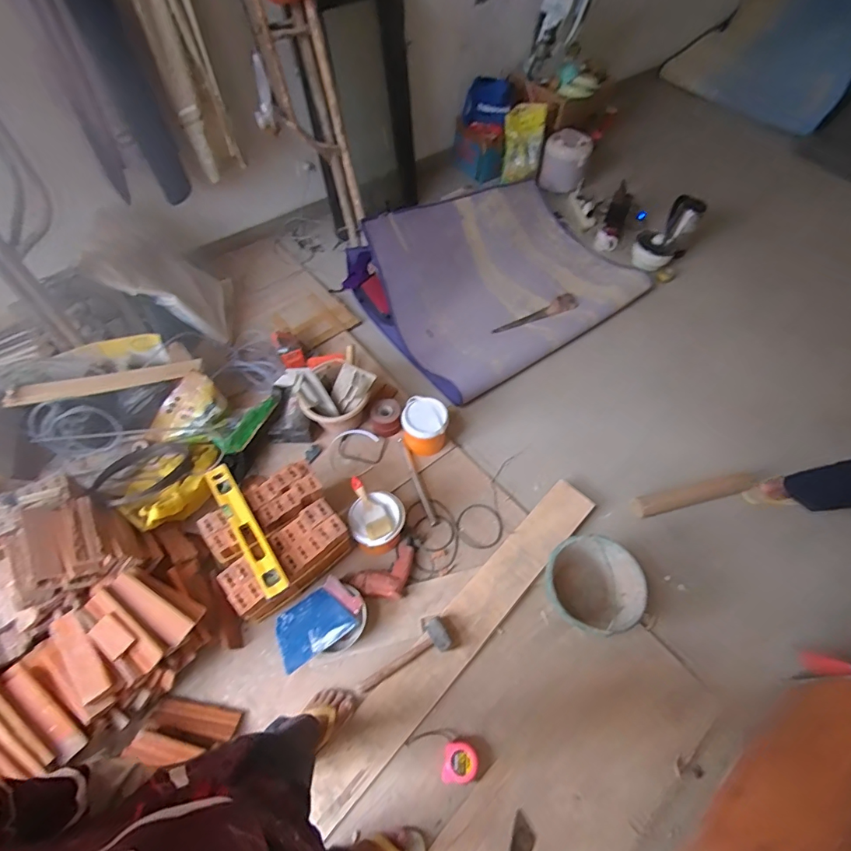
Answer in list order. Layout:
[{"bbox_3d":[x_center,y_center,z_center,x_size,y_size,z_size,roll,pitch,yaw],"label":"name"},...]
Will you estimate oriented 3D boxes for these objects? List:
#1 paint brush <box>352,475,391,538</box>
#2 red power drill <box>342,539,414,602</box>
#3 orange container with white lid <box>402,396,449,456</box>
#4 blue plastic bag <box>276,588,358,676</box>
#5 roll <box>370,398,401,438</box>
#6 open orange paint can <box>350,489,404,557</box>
[{"bbox_3d":[-0.173,0.241,1.381,0.069,0.026,0.213,-21,60,-15],"label":"paint brush"},{"bbox_3d":[-0.119,0.463,1.395,0.233,0.072,0.150,-27,64,-17],"label":"red power drill"},{"bbox_3d":[-0.003,0.002,1.632,0.154,0.169,0.152,1,59,-2],"label":"orange container with white lid"},{"bbox_3d":[-0.322,0.565,1.276,0.207,0.023,0.147,-31,65,-19],"label":"blue plastic bag"},{"bbox_3d":[-0.150,-0.029,1.681,0.111,0.096,0.121,1,59,-2],"label":"roll"},{"bbox_3d":[-0.149,0.315,1.427,0.164,0.177,0.158,1,57,-1],"label":"open orange paint can"}]

